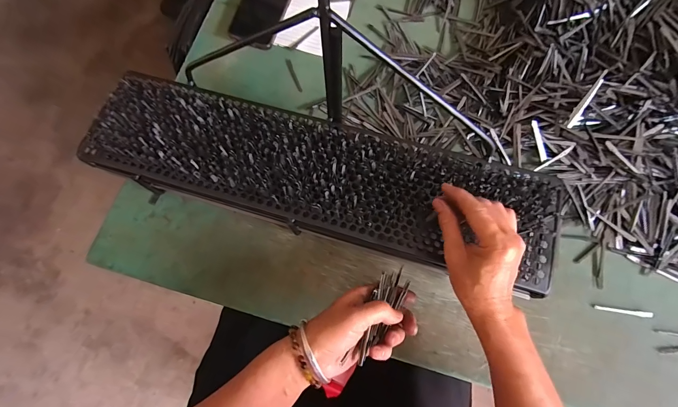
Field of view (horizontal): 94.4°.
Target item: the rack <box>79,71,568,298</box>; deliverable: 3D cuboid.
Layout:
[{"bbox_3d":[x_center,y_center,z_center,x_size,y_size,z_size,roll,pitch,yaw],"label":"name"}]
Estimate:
[{"bbox_3d":[-0.030,-0.039,0.399,0.584,0.039,0.152,14,75,5],"label":"rack"}]

